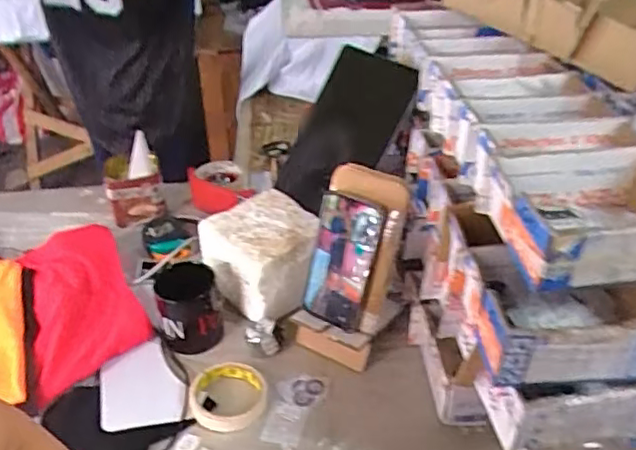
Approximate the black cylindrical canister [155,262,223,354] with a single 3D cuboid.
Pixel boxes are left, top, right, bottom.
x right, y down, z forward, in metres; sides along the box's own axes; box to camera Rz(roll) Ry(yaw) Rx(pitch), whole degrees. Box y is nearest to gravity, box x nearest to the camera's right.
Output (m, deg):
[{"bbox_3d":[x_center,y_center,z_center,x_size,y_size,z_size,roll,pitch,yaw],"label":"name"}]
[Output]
[{"bbox_3d":[-0.169,0.111,0.812,0.074,0.097,0.074,0,36,0],"label":"black cylindrical canister"}]

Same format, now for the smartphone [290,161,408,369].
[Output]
[{"bbox_3d":[0.036,0.054,0.766,0.107,0.252,0.049,21,18,26],"label":"smartphone"}]

